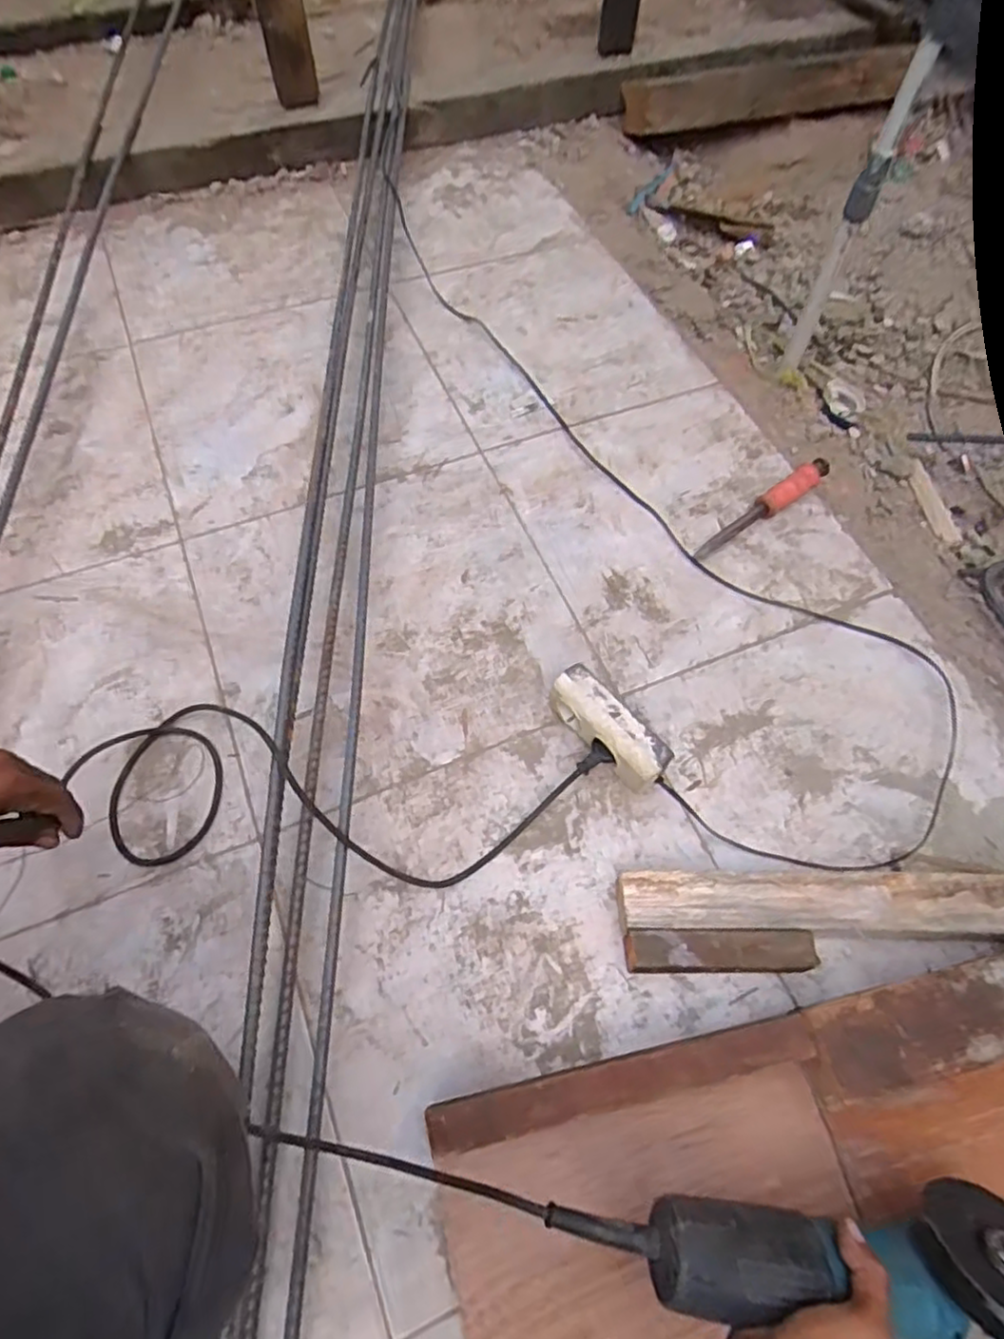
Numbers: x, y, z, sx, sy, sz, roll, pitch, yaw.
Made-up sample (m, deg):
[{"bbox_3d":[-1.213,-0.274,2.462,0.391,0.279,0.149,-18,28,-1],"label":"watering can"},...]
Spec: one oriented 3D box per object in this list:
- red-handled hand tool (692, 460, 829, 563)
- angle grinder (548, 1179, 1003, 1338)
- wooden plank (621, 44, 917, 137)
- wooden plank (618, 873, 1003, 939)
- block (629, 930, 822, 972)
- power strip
[{"bbox_3d":[0.333,-0.205,0.856,0.237,0.036,0.025,-34,67,-19],"label":"red-handled hand tool"},{"bbox_3d":[0.208,0.377,0.435,0.331,0.070,0.086,6,61,-1],"label":"angle grinder"},{"bbox_3d":[0.514,-1.110,1.301,0.563,0.039,0.111,-10,94,-6],"label":"wooden plank"},{"bbox_3d":[0.292,0.217,0.623,0.364,0.036,0.051,1,61,-1],"label":"wooden plank"},{"bbox_3d":[0.189,0.250,0.598,0.158,0.045,0.033,0,61,-1],"label":"block"},{"bbox_3d":[0.105,0.065,0.688,0.049,0.063,0.134,-34,67,-18],"label":"power strip"}]

